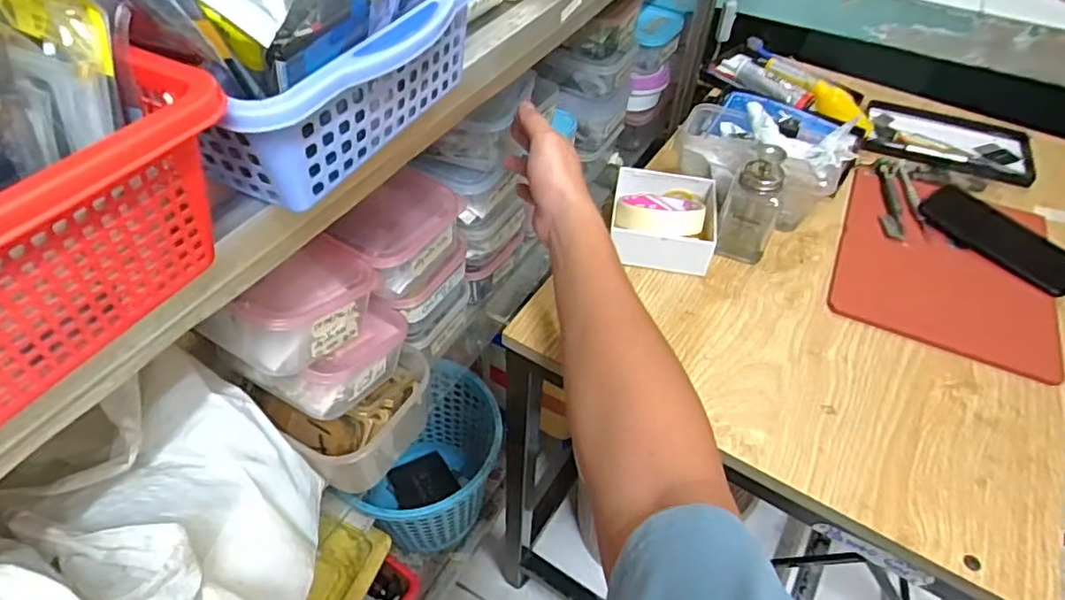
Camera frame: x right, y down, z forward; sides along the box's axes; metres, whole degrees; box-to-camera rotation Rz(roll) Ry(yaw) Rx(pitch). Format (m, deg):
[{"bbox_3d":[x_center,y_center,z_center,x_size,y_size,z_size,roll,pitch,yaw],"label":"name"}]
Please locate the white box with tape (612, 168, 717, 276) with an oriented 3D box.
[{"bbox_3d":[0.134,-0.082,0.632,0.099,0.048,0.118,9,49,5],"label":"white box with tape"}]

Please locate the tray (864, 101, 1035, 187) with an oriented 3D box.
[{"bbox_3d":[0.504,-0.199,0.752,0.171,0.026,0.163,20,45,22],"label":"tray"}]

